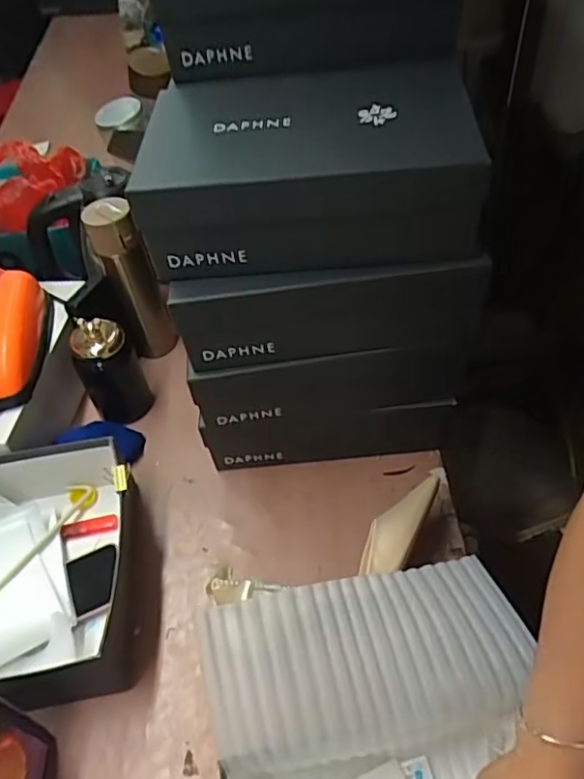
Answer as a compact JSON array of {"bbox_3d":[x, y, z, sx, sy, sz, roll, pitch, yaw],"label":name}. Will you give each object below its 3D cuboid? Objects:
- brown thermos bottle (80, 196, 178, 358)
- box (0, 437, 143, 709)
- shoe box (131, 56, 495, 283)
[{"bbox_3d":[-0.220,-0.141,0.853,0.065,0.238,0.060,-25,51,-15],"label":"brown thermos bottle"},{"bbox_3d":[-0.338,0.192,0.655,0.330,0.129,0.280,-4,49,3],"label":"box"},{"bbox_3d":[0.004,-0.218,0.592,0.299,0.099,0.228,-7,49,1],"label":"shoe box"}]

